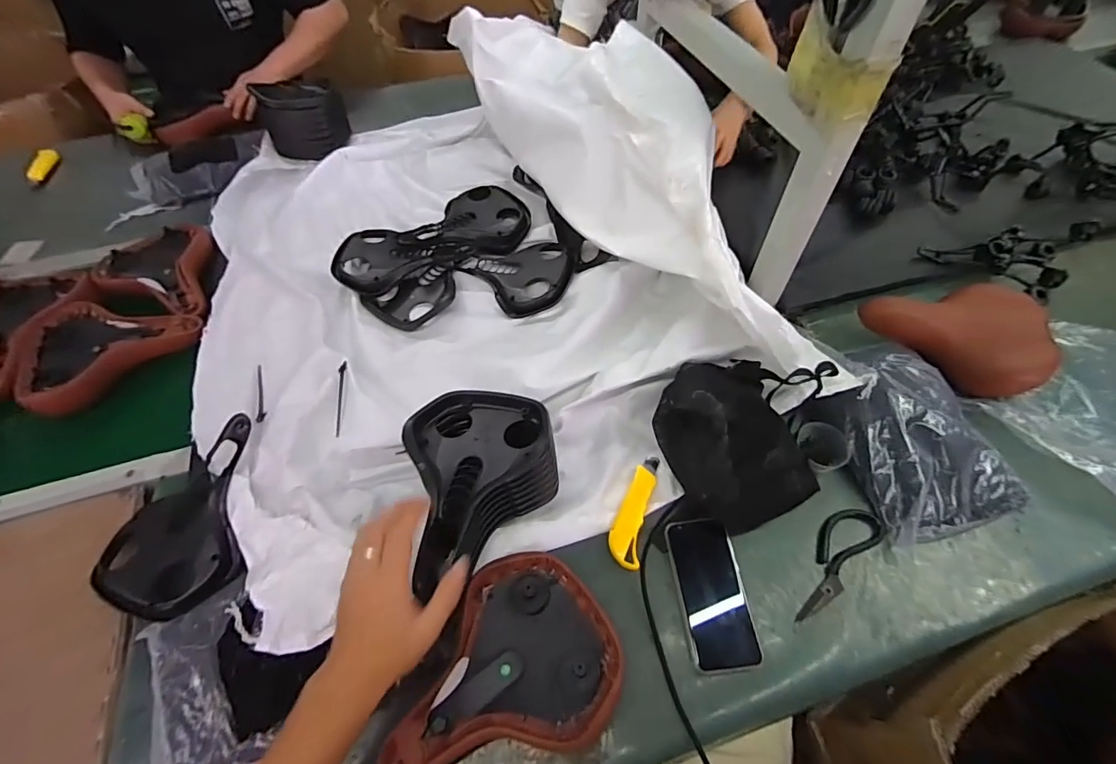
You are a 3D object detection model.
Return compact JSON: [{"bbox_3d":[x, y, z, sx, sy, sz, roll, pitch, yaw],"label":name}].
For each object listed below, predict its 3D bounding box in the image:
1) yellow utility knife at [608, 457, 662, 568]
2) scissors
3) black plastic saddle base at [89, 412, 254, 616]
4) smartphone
[{"bbox_3d":[0.099,0.163,0.618,0.041,0.011,0.152,13,58,11],"label":"yellow utility knife"},{"bbox_3d":[0.331,0.214,0.576,0.165,0.015,0.057,-37,62,-20],"label":"scissors"},{"bbox_3d":[-0.490,0.172,0.604,0.171,0.057,0.231,-7,56,-2],"label":"black plastic saddle base"},{"bbox_3d":[0.182,0.248,0.565,0.077,0.018,0.164,-6,56,-1],"label":"smartphone"}]

